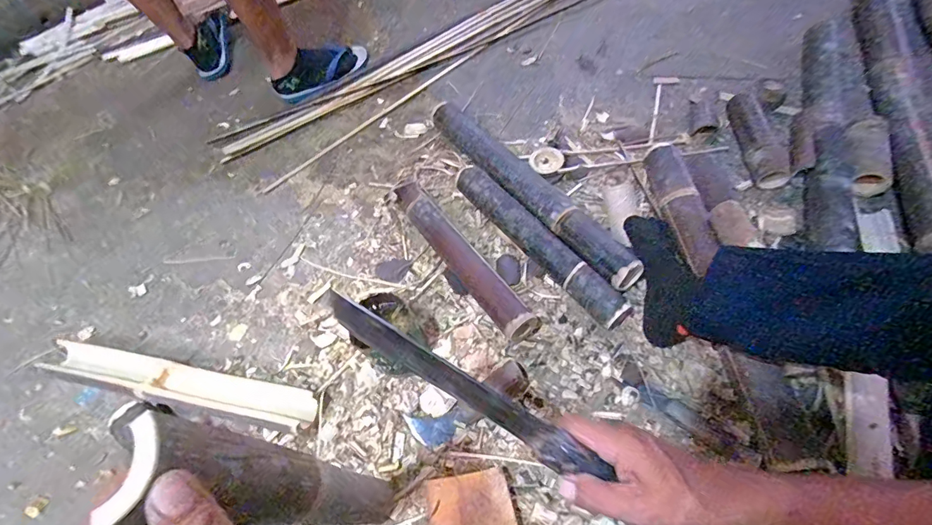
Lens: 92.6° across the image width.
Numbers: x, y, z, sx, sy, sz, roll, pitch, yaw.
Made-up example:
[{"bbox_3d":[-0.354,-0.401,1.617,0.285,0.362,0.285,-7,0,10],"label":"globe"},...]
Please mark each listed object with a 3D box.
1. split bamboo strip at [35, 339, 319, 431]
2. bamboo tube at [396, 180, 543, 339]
[{"bbox_3d":[-0.478,0.208,0.753,0.494,0.056,0.074,10,60,12],"label":"split bamboo strip"},{"bbox_3d":[-0.015,-0.016,0.840,0.069,0.069,0.407,-35,62,-16],"label":"bamboo tube"}]

